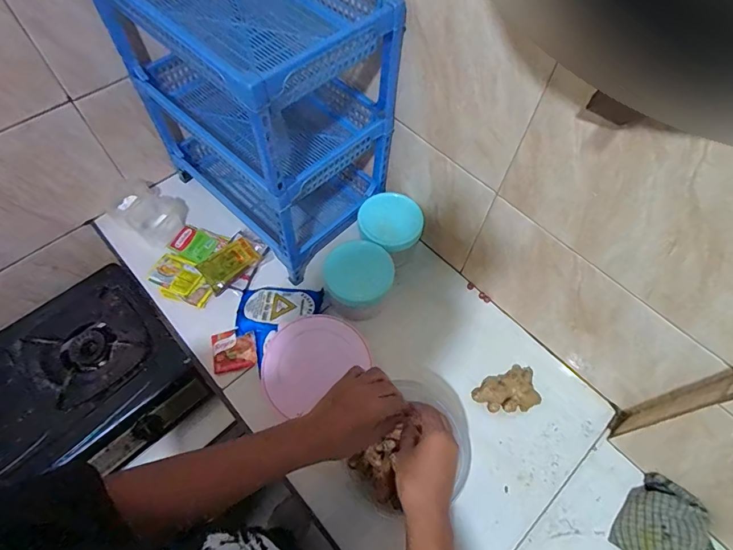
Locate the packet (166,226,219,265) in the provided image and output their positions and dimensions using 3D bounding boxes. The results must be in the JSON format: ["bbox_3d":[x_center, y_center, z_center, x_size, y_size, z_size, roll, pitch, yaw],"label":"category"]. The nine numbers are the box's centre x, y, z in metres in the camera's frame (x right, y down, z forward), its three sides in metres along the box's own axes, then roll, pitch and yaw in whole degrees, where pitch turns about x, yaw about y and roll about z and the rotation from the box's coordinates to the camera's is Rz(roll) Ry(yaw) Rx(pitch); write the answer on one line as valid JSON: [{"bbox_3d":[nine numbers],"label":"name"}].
[{"bbox_3d":[-0.357,-0.062,0.869,0.093,0.020,0.065,29,63,13],"label":"packet"}]

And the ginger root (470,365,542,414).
[{"bbox_3d":[0.250,0.207,0.739,0.118,0.030,0.073,-19,63,-13],"label":"ginger root"}]

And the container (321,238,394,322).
[{"bbox_3d":[-0.018,0.011,0.809,0.128,0.099,0.119,9,60,3],"label":"container"}]

